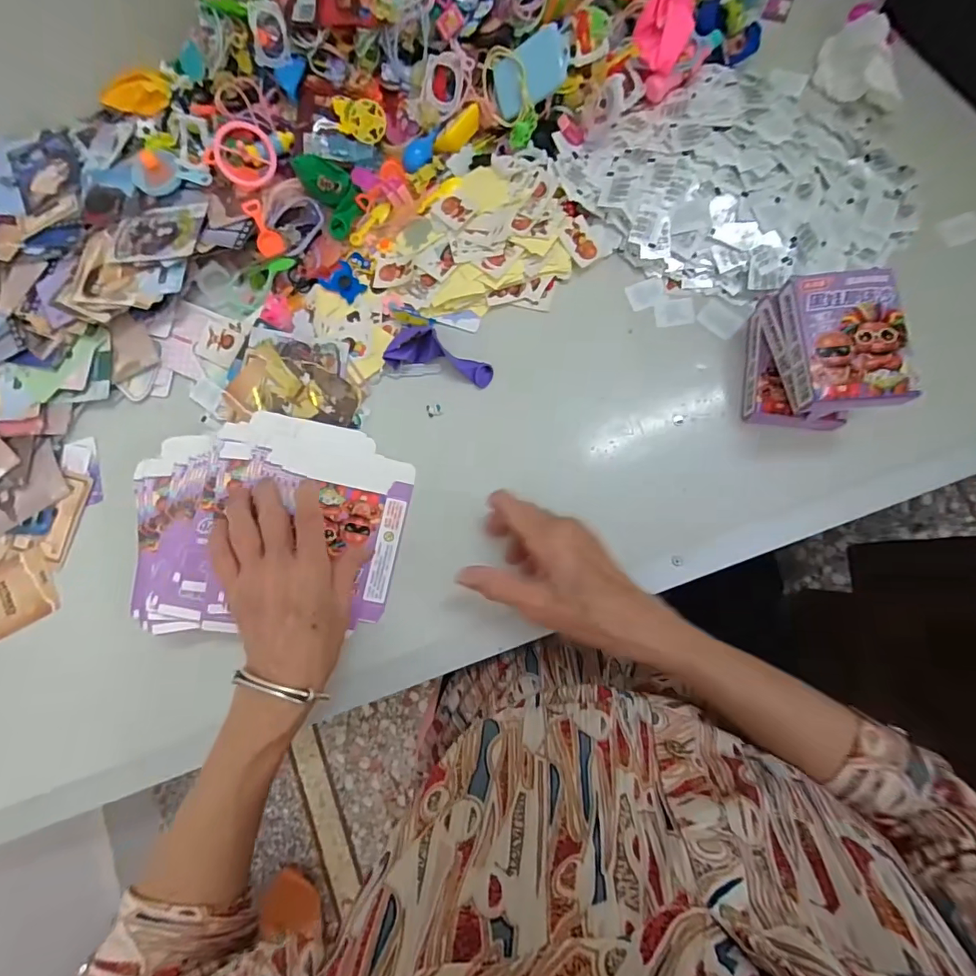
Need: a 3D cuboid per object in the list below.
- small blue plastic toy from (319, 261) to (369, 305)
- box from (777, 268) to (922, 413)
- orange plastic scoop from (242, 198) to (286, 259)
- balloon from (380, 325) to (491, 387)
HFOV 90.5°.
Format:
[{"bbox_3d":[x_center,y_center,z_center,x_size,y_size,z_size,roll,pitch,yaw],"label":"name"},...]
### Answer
[{"bbox_3d":[-0.129,-0.182,0.429,0.029,0.007,0.035,-43,78,-2],"label":"small blue plastic toy"},{"bbox_3d":[0.237,-0.099,0.322,0.063,0.027,0.089,-3,80,6],"label":"box"},{"bbox_3d":[-0.198,-0.229,0.429,0.021,0.008,0.050,-24,102,2],"label":"orange plastic scoop"},{"bbox_3d":[-0.040,-0.110,0.405,0.088,0.024,0.031,18,83,10],"label":"balloon"}]

